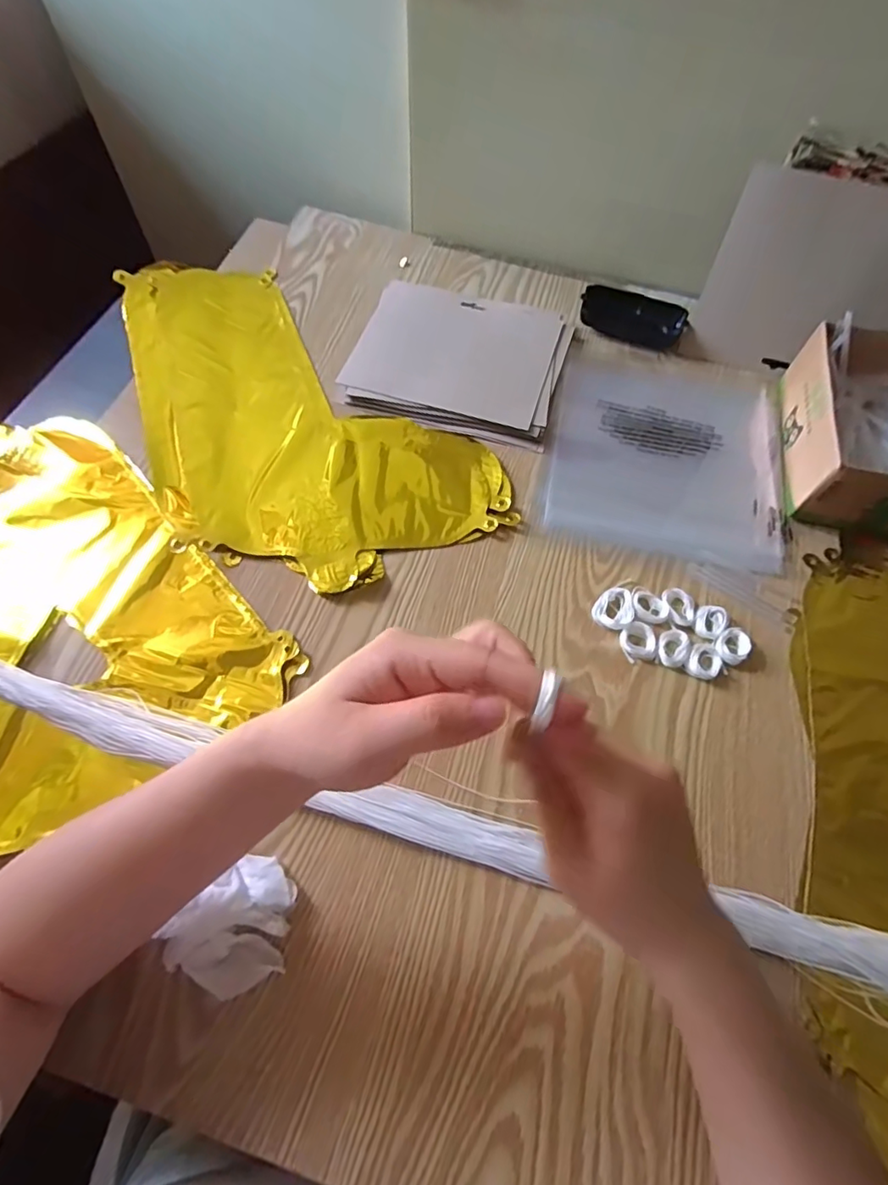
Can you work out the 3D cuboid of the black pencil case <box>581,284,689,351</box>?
[{"bbox_3d":[0.208,-0.303,0.604,0.113,0.025,0.061,16,63,6],"label":"black pencil case"}]

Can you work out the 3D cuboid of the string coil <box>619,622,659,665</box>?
[{"bbox_3d":[0.148,0.038,0.422,0.027,0.008,0.029,1,62,-2],"label":"string coil"}]

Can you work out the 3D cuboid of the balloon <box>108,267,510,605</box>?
[{"bbox_3d":[-0.154,-0.179,0.521,0.252,0.018,0.423,-30,67,-17],"label":"balloon"}]

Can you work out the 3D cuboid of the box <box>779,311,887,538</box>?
[{"bbox_3d":[0.384,-0.144,0.495,0.136,0.068,0.186,9,62,3],"label":"box"}]

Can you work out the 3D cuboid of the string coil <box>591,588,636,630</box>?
[{"bbox_3d":[0.135,0.013,0.437,0.030,0.005,0.036,24,64,10],"label":"string coil"}]

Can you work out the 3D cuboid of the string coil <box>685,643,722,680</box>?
[{"bbox_3d":[0.197,0.051,0.416,0.024,0.004,0.029,31,65,13],"label":"string coil"}]

